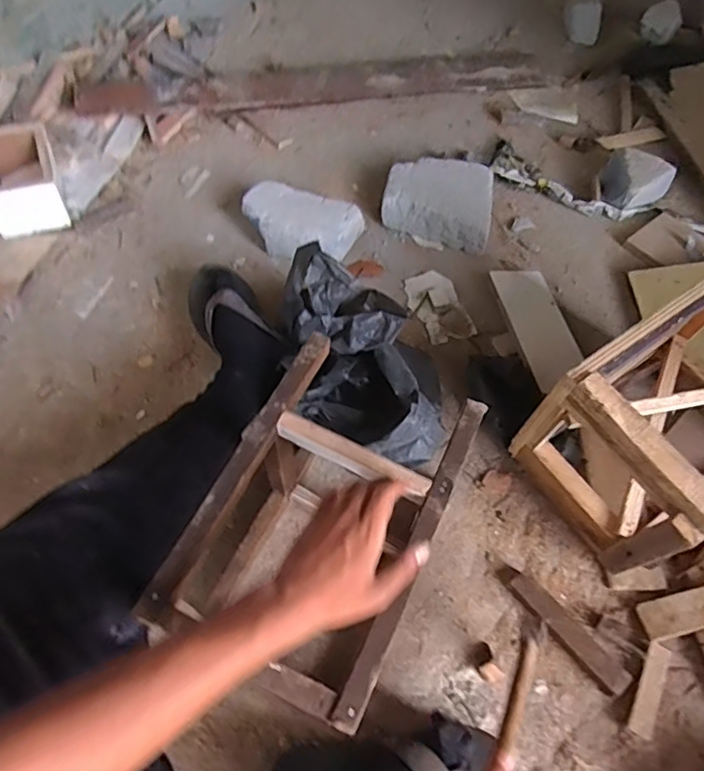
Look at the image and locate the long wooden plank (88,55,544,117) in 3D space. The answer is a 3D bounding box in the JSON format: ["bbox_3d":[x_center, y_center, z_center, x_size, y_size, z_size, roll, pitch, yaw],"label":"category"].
[{"bbox_3d":[-0.068,-0.703,1.334,1.066,0.027,0.141,-8,61,-8],"label":"long wooden plank"}]

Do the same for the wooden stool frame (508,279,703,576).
[{"bbox_3d":[0.421,0.040,0.744,0.337,0.226,0.219,-30,63,-18],"label":"wooden stool frame"}]

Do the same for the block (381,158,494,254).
[{"bbox_3d":[0.167,-0.354,1.107,0.200,0.064,0.185,12,58,6],"label":"block"}]

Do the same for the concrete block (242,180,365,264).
[{"bbox_3d":[-0.093,-0.299,1.067,0.216,0.067,0.124,11,58,6],"label":"concrete block"}]

